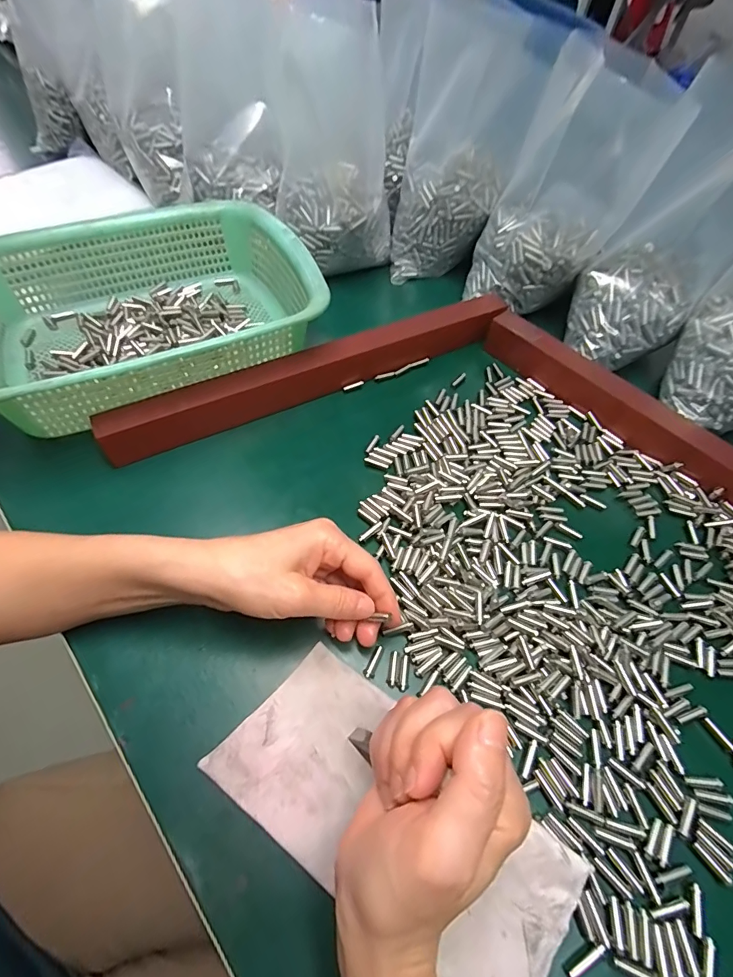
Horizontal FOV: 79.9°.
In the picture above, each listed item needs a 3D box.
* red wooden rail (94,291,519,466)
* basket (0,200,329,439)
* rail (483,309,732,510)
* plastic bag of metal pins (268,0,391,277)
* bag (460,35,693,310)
[{"bbox_3d":[-0.040,-0.111,0.406,0.384,0.044,0.030,-23,62,-16],"label":"red wooden rail"},{"bbox_3d":[-0.201,-0.166,0.400,0.288,0.082,0.225,-23,62,-16],"label":"basket"},{"bbox_3d":[0.268,-0.041,0.374,0.037,0.034,0.398,-35,65,-22],"label":"rail"},{"bbox_3d":[-0.031,-0.350,0.450,0.131,0.208,0.103,-6,58,-6],"label":"plastic bag of metal pins"},{"bbox_3d":[0.189,-0.277,0.430,0.131,0.204,0.086,20,59,10],"label":"bag"}]

